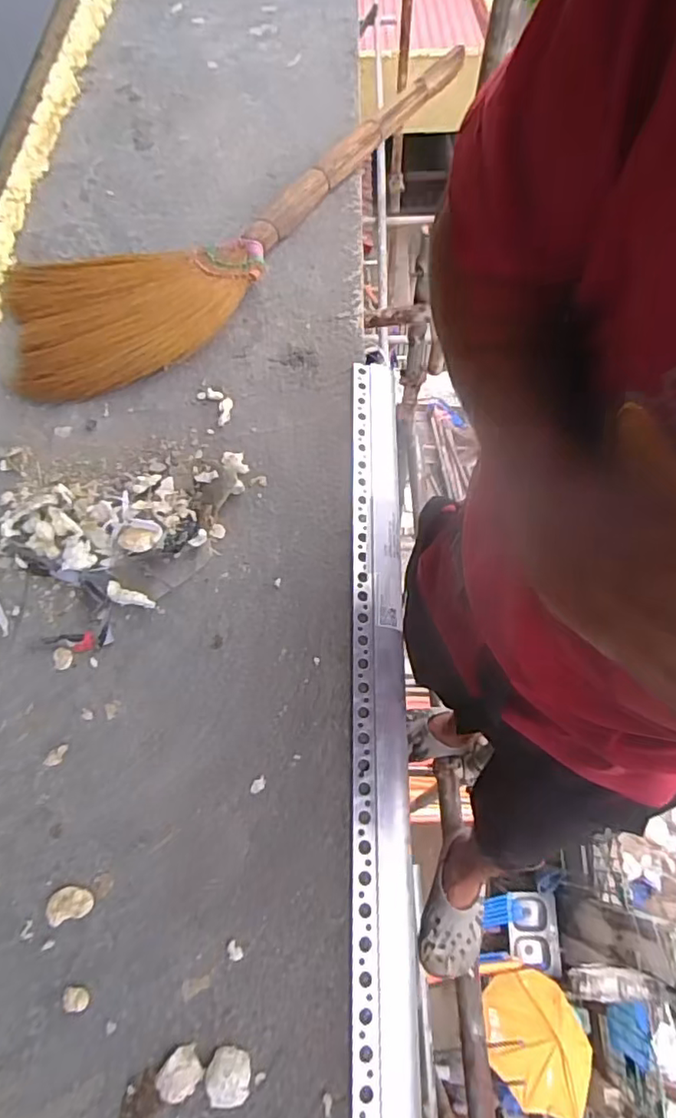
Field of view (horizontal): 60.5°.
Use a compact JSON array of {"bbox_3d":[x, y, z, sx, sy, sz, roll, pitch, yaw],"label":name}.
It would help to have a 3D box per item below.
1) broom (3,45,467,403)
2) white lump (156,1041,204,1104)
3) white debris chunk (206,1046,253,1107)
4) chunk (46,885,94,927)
[{"bbox_3d":[-0.130,-0.461,0.730,0.236,0.026,0.736,30,70,16],"label":"broom"},{"bbox_3d":[-0.099,0.322,0.362,0.027,0.009,0.024,-40,69,-14],"label":"white lump"},{"bbox_3d":[-0.069,0.324,0.362,0.027,0.006,0.028,-7,65,0],"label":"white debris chunk"},{"bbox_3d":[-0.190,0.245,0.412,0.031,0.007,0.022,-18,65,-5],"label":"chunk"}]

